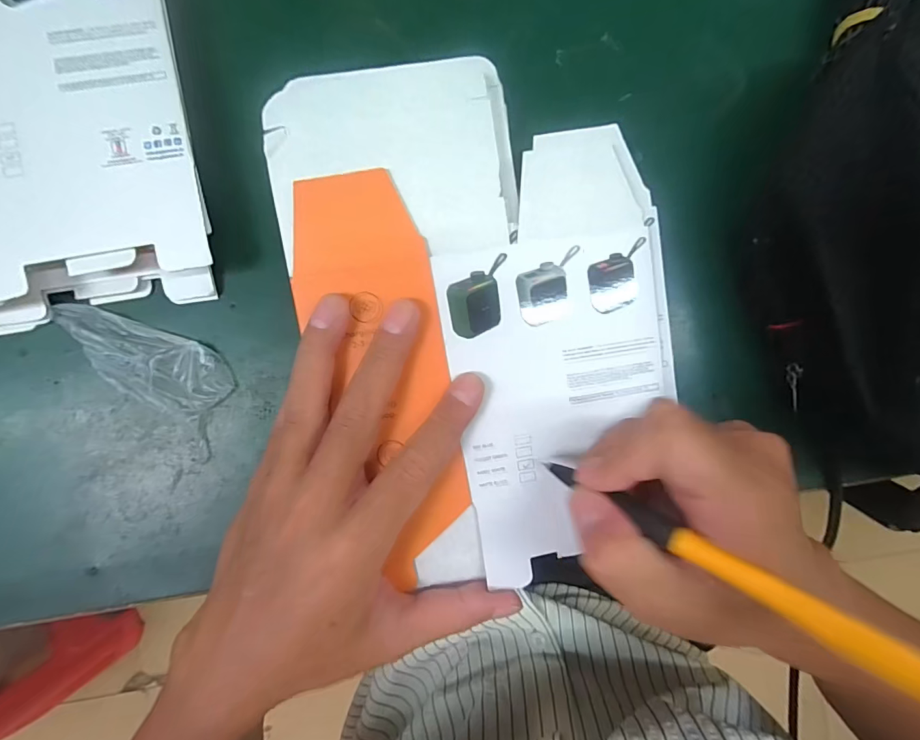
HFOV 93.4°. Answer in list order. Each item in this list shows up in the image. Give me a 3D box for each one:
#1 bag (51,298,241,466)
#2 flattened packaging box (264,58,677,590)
[{"bbox_3d":[-0.144,-0.004,0.201,0.087,0.009,0.040,38,90,-2],"label":"bag"},{"bbox_3d":[0.014,-0.018,0.189,0.158,0.023,0.219,-9,90,2],"label":"flattened packaging box"}]

